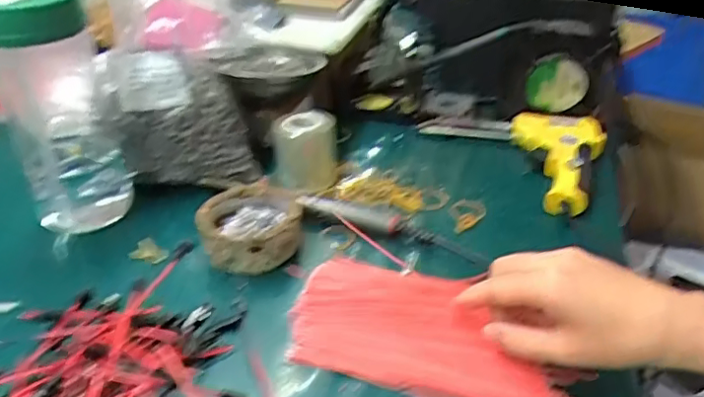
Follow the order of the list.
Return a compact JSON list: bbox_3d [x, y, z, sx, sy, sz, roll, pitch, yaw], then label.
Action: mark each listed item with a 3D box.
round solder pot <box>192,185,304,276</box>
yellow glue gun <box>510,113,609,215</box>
[{"bbox_3d":[-0.087,0.025,0.508,0.083,0.037,0.091,1,34,-1],"label":"round solder pot"},{"bbox_3d":[0.201,-0.037,0.602,0.095,0.042,0.152,16,37,21],"label":"yellow glue gun"}]

